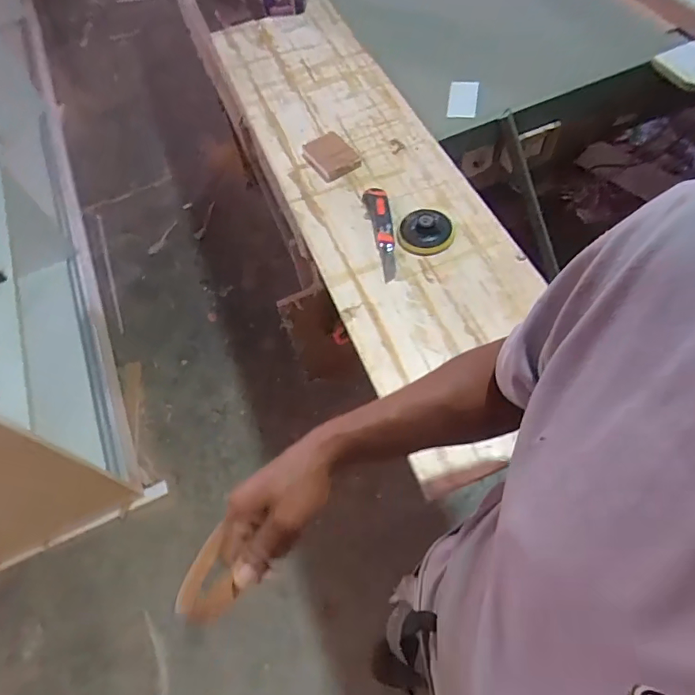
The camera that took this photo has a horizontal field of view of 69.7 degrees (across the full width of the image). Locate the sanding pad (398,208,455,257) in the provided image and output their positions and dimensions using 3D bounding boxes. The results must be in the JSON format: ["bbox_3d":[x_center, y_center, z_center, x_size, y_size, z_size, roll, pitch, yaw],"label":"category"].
[{"bbox_3d":[0.131,-0.193,0.829,0.089,0.028,0.080,9,62,11],"label":"sanding pad"}]

